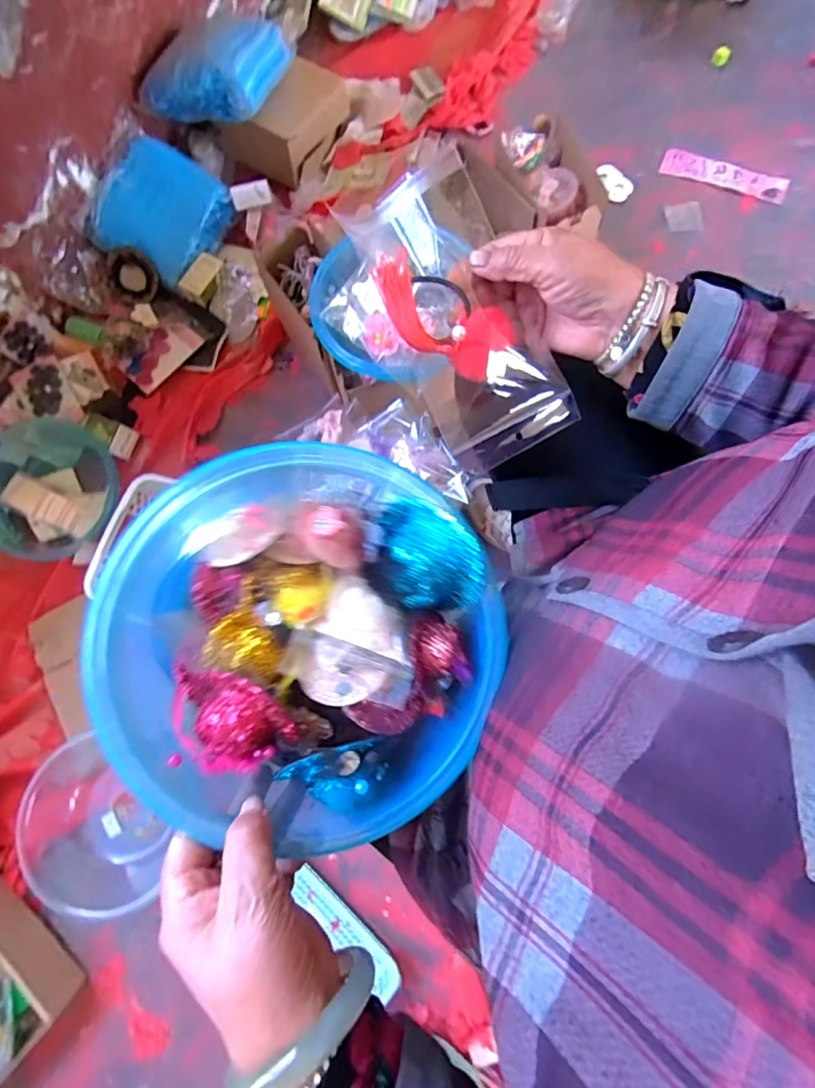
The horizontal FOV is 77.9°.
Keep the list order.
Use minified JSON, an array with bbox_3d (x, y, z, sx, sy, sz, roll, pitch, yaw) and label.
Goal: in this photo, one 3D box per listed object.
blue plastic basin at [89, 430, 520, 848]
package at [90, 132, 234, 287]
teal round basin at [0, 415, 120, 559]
[{"bbox_3d":[-0.055,0.057,0.294,0.212,0.084,0.207,0,76,1],"label":"blue plastic basin"},{"bbox_3d":[-0.454,-0.608,0.939,0.189,0.099,0.224,22,78,8],"label":"package"},{"bbox_3d":[-0.616,-0.093,0.844,0.250,0.070,0.224,17,77,7],"label":"teal round basin"}]

